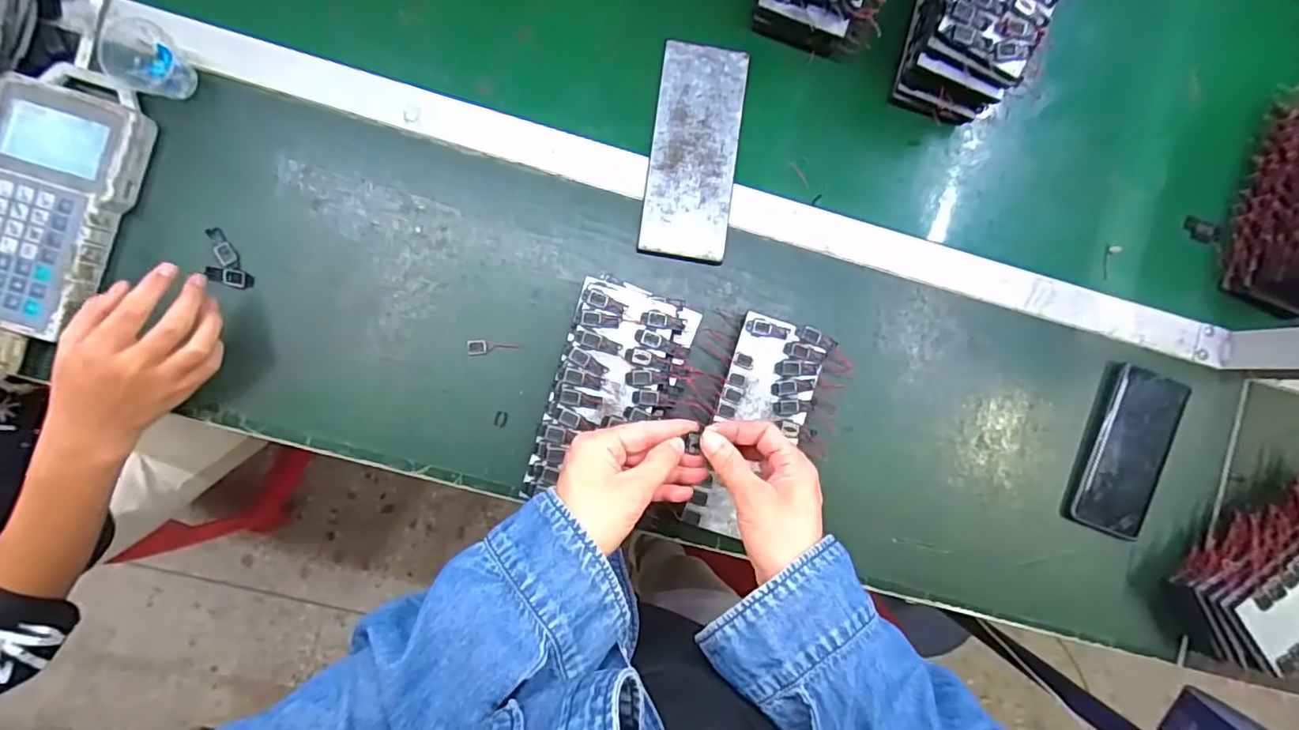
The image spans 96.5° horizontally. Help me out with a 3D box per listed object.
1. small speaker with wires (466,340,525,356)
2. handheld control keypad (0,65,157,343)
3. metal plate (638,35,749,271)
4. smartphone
[{"bbox_3d":[-0.141,-0.017,0.532,0.052,0.004,0.014,-5,91,-4],"label":"small speaker with wires"},{"bbox_3d":[-0.506,-0.139,0.490,0.109,0.032,0.223,20,89,-4],"label":"handheld control keypad"},{"bbox_3d":[0.042,-0.199,0.546,0.082,0.011,0.200,7,90,-4],"label":"metal plate"},{"bbox_3d":[0.476,0.087,0.574,0.074,0.010,0.164,20,89,-4],"label":"smartphone"}]

